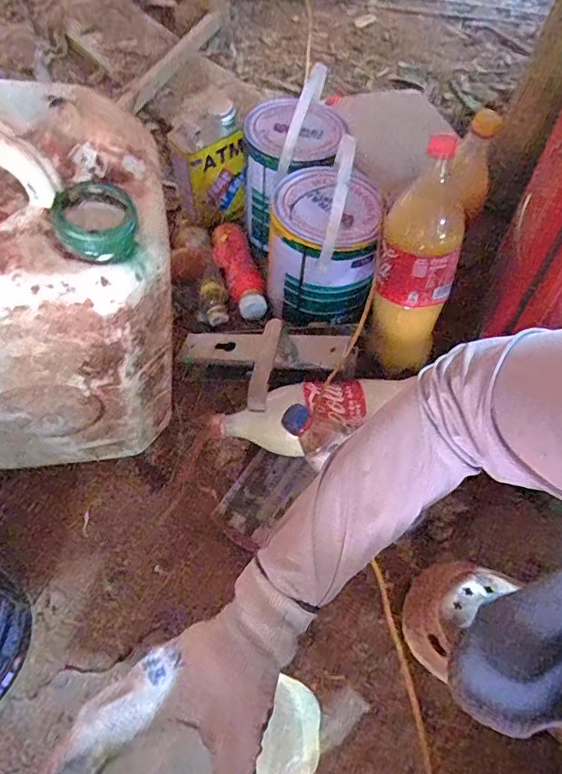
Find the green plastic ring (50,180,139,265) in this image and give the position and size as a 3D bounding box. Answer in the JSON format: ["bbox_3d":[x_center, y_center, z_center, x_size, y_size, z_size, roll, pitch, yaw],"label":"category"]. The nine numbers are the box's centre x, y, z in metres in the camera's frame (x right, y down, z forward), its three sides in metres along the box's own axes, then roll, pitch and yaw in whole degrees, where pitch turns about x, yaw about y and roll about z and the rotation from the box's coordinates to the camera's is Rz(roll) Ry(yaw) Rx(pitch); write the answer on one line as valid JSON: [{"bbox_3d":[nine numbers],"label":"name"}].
[{"bbox_3d":[-0.143,-0.131,0.392,0.059,0.033,0.066,-5,58,-7],"label":"green plastic ring"}]

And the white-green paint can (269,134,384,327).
[{"bbox_3d":[0.057,-0.199,0.688,0.141,0.206,0.175,8,57,1],"label":"white-green paint can"}]

